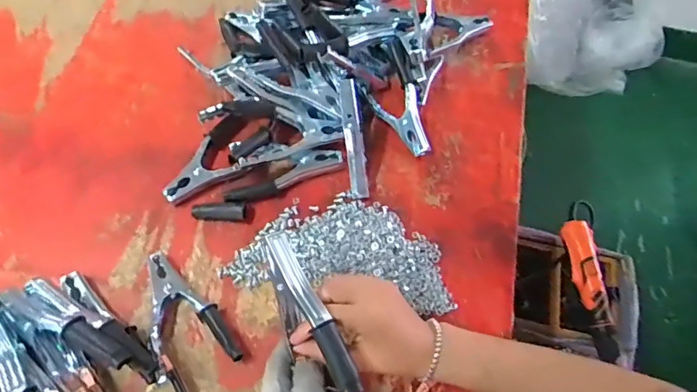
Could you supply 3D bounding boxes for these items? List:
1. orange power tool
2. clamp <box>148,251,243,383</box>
[{"bbox_3d":[0.395,0.127,0.830,0.064,0.042,0.262,0,63,-5],"label":"orange power tool"},{"bbox_3d":[-0.174,0.122,0.525,0.072,0.029,0.140,-27,68,-17],"label":"clamp"}]

